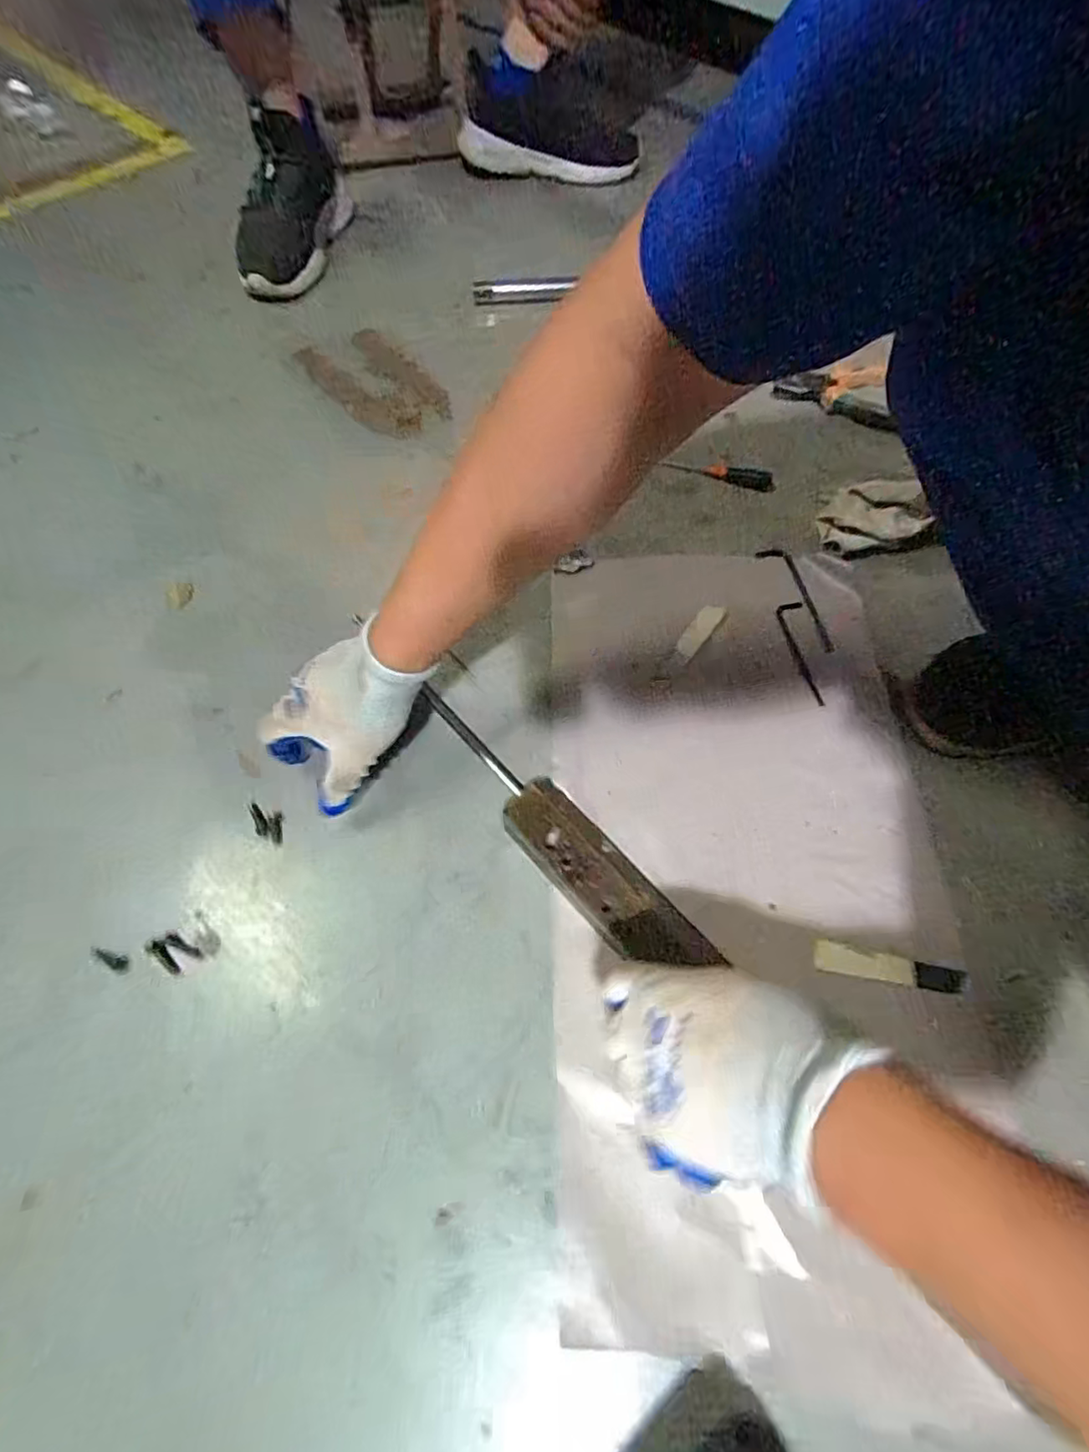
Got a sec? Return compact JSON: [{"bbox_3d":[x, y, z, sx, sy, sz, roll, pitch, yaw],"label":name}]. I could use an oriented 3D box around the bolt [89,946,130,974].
[{"bbox_3d":[-0.328,0.176,0.450,0.034,0.007,0.012,14,64,8],"label":"bolt"}]

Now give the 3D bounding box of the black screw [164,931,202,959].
[{"bbox_3d":[-0.274,0.166,0.452,0.035,0.004,0.009,24,66,13],"label":"black screw"}]

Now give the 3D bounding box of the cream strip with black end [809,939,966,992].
[{"bbox_3d":[0.253,0.176,0.438,0.107,0.004,0.021,8,63,5],"label":"cream strip with black end"}]

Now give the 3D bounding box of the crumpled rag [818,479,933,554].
[{"bbox_3d":[0.329,-0.212,0.600,0.097,0.043,0.054,-7,63,-2],"label":"crumpled rag"}]

